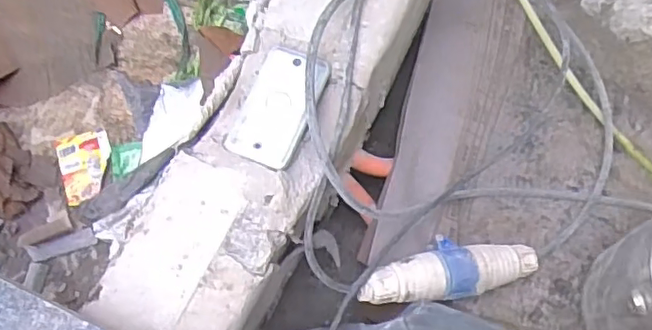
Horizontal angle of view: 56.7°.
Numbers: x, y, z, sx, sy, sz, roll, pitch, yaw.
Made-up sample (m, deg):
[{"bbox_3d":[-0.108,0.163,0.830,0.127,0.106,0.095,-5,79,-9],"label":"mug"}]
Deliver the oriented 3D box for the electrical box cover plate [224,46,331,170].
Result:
[{"bbox_3d":[-0.040,-0.052,0.518,0.058,0.011,0.107,20,72,6],"label":"electrical box cover plate"}]

